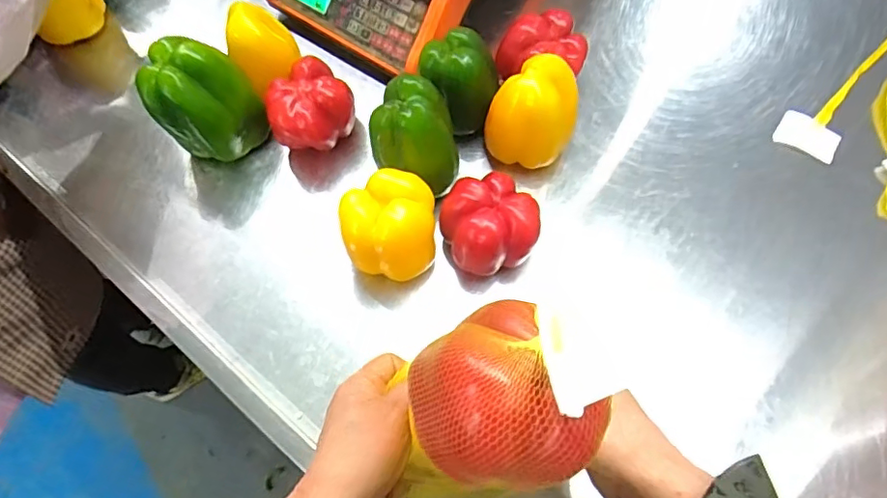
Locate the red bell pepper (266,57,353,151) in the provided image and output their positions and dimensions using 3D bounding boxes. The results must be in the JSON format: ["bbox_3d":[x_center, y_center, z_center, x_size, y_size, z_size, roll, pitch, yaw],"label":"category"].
[{"bbox_3d":[-0.134,-0.139,0.572,0.064,0.080,0.089,37,73,16],"label":"red bell pepper"}]

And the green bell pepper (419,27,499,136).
[{"bbox_3d":[0.017,-0.171,0.566,0.074,0.090,0.070,-1,67,2],"label":"green bell pepper"}]

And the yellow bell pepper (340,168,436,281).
[{"bbox_3d":[-0.048,-0.019,0.510,0.078,0.089,0.078,-1,67,2],"label":"yellow bell pepper"}]

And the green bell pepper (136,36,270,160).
[{"bbox_3d":[-0.236,-0.144,0.550,0.079,0.116,0.090,39,74,17],"label":"green bell pepper"}]

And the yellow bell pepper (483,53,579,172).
[{"bbox_3d":[0.090,-0.129,0.548,0.087,0.108,0.073,7,68,5],"label":"yellow bell pepper"}]

